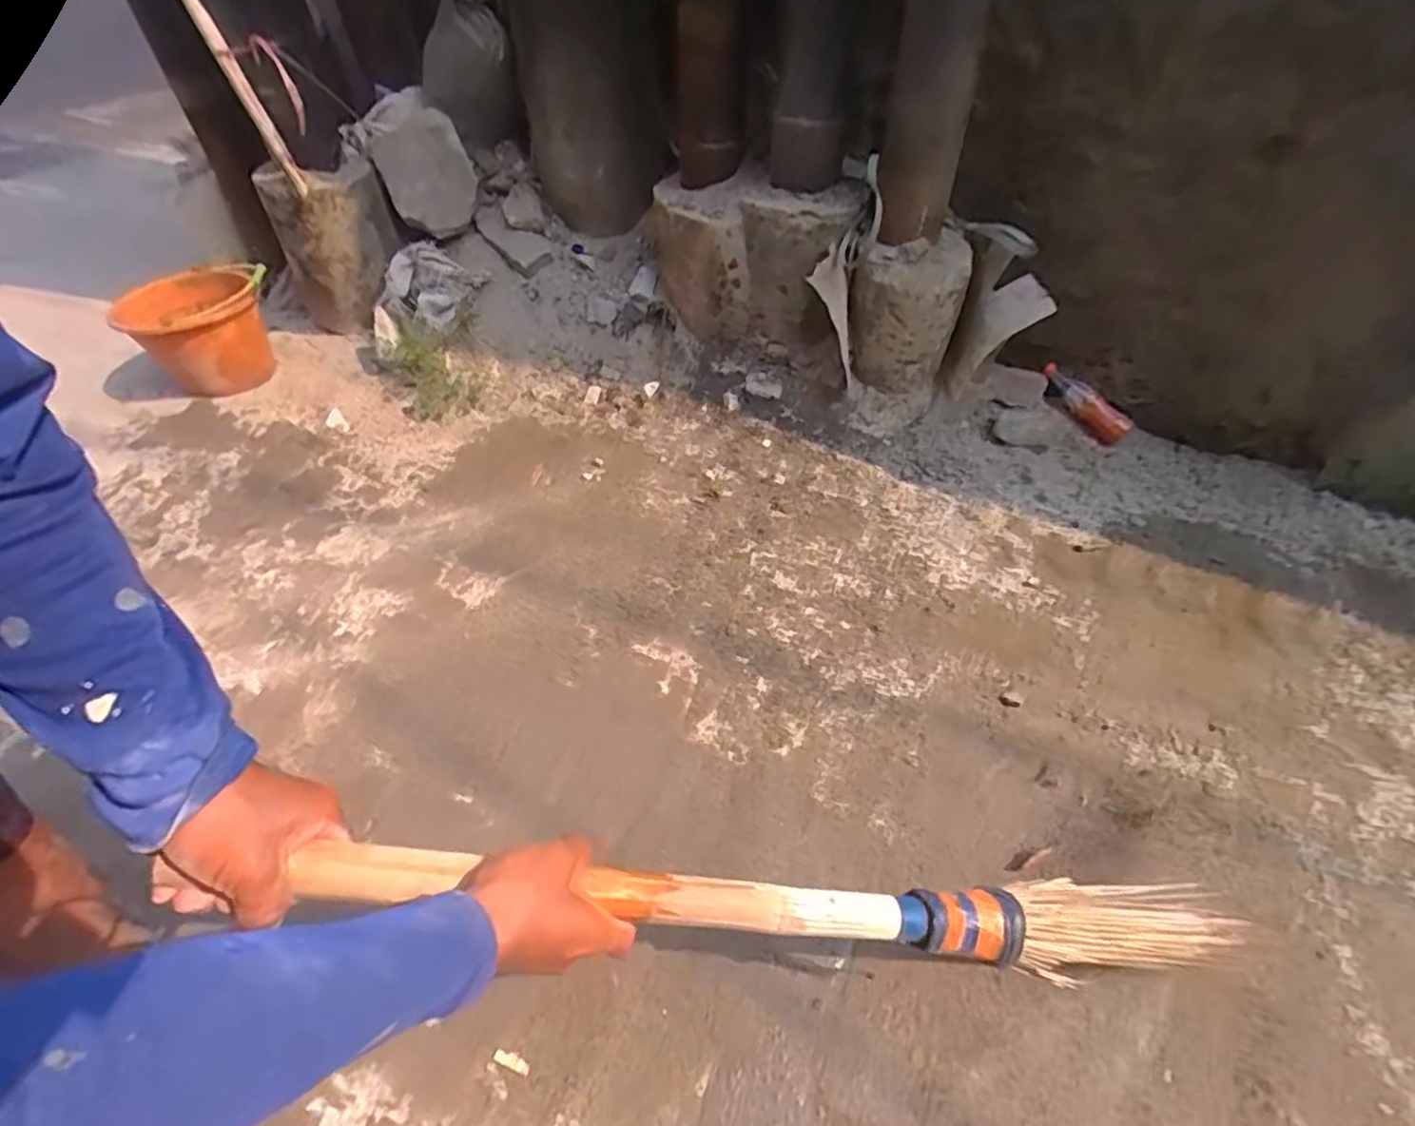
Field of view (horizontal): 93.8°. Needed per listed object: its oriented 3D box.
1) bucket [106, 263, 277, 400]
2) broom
[{"bbox_3d":[-1.121,-0.531,1.529,0.284,0.214,0.284,0,47,0],"label":"bucket"},{"bbox_3d":[0.114,0.269,0.515,0.758,0.052,0.073,13,43,-17],"label":"broom"}]

